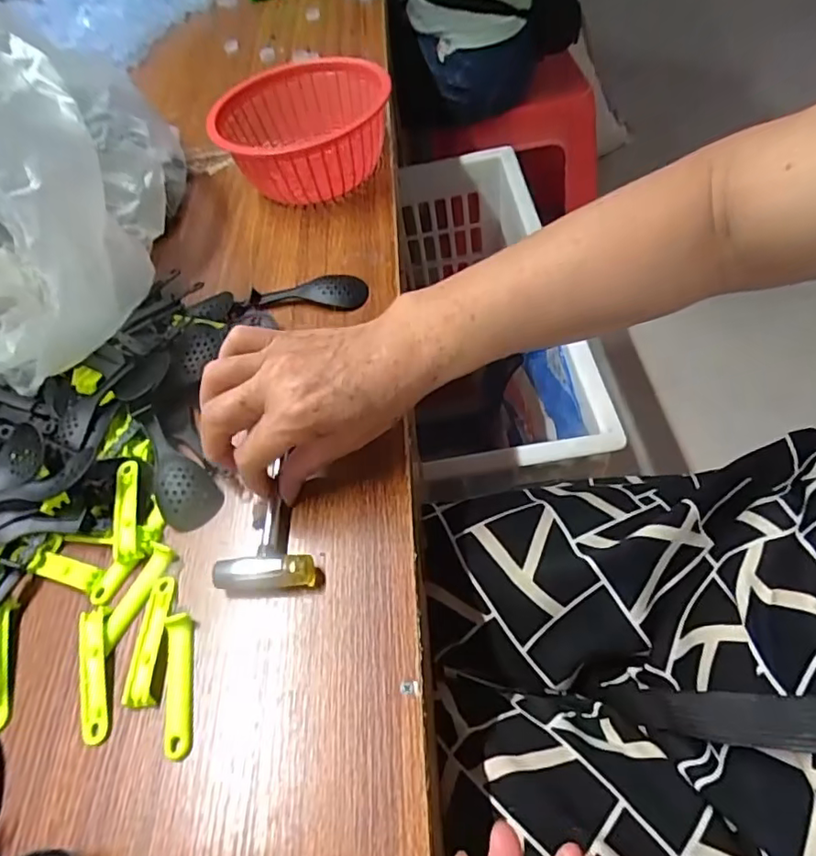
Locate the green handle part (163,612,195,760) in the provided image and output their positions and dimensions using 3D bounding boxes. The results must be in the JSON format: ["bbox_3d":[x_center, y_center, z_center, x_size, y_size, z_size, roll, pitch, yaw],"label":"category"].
[{"bbox_3d":[-0.132,0.146,0.329,0.015,0.008,0.077,-13,53,-1],"label":"green handle part"}]

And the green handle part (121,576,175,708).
[{"bbox_3d":[-0.155,0.126,0.345,0.016,0.005,0.076,-8,54,3],"label":"green handle part"}]

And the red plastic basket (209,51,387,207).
[{"bbox_3d":[-0.107,-0.301,0.593,0.165,0.082,0.167,-4,54,6],"label":"red plastic basket"}]

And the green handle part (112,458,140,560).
[{"bbox_3d":[-0.193,0.056,0.394,0.015,0.008,0.074,-16,53,-3],"label":"green handle part"}]

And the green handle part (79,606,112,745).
[{"bbox_3d":[-0.186,0.144,0.339,0.016,0.005,0.077,-17,54,-4],"label":"green handle part"}]

